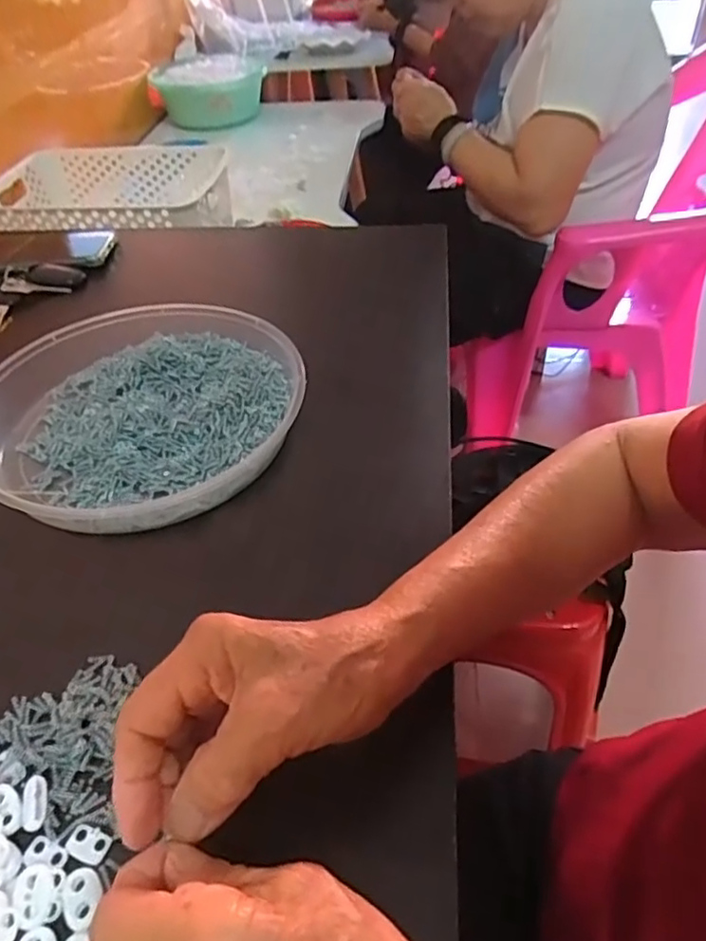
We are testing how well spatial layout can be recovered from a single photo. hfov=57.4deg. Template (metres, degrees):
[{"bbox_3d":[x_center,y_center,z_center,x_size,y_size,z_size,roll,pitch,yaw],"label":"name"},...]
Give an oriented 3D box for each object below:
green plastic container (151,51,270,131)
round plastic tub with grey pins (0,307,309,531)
[{"bbox_3d":[-0.299,-0.788,1.339,0.234,0.093,0.204,-10,44,-6],"label":"green plastic container"},{"bbox_3d":[-0.157,-0.043,0.468,0.238,0.041,0.217,-2,43,2],"label":"round plastic tub with grey pins"}]

